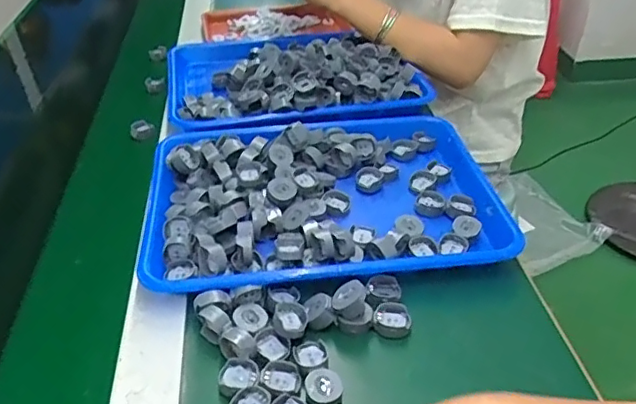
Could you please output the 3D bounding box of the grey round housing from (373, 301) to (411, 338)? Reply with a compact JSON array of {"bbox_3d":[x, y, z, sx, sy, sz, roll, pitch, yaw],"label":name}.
[{"bbox_3d":[0.060,0.096,0.469,0.029,0.014,0.032,8,39,14],"label":"grey round housing"}]

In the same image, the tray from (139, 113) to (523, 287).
[{"bbox_3d":[0.003,-0.019,0.582,0.326,0.045,0.255,-6,38,-4],"label":"tray"}]

